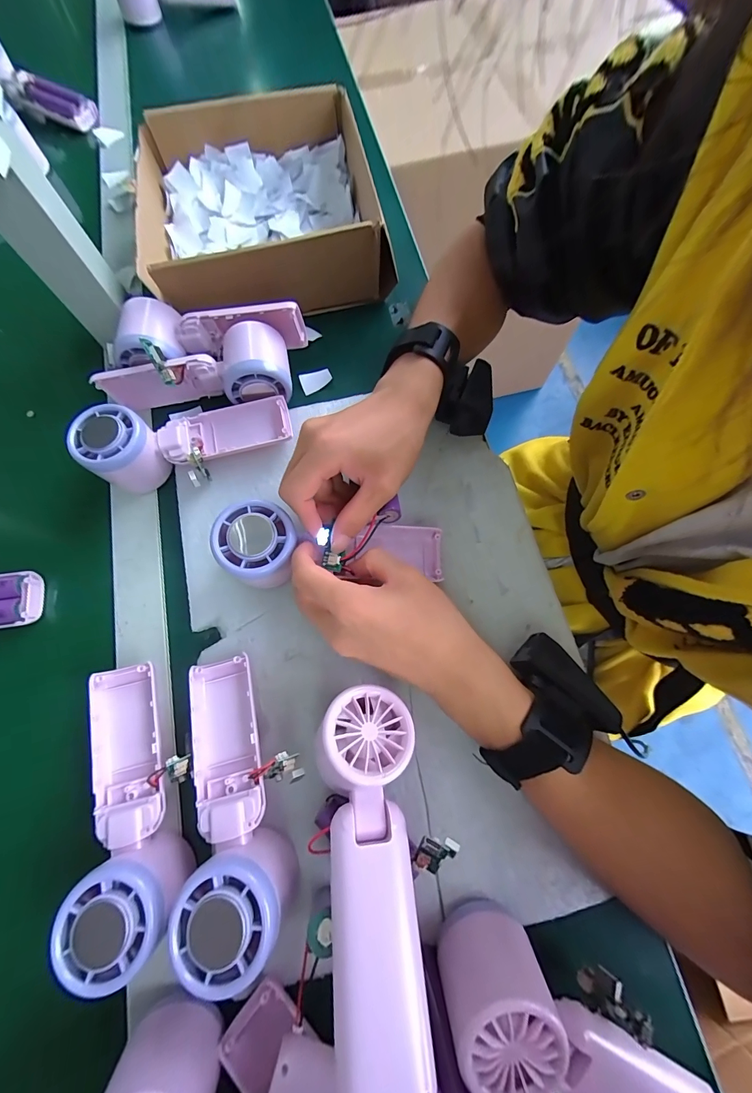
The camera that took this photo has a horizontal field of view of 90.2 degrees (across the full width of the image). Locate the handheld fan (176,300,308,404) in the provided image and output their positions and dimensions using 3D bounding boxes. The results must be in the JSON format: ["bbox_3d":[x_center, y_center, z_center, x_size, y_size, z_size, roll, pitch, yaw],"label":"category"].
[{"bbox_3d":[-0.116,-0.164,0.333,0.108,0.053,0.070,-6,73,0],"label":"handheld fan"}]

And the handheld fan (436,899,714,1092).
[{"bbox_3d":[0.112,0.266,0.198,0.165,0.054,0.060,25,75,9],"label":"handheld fan"}]

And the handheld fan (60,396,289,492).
[{"bbox_3d":[-0.153,-0.091,0.311,0.158,0.051,0.049,-14,73,-3],"label":"handheld fan"}]

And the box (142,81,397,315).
[{"bbox_3d":[-0.112,-0.339,0.385,0.225,0.082,0.225,-10,73,-1],"label":"box"}]

